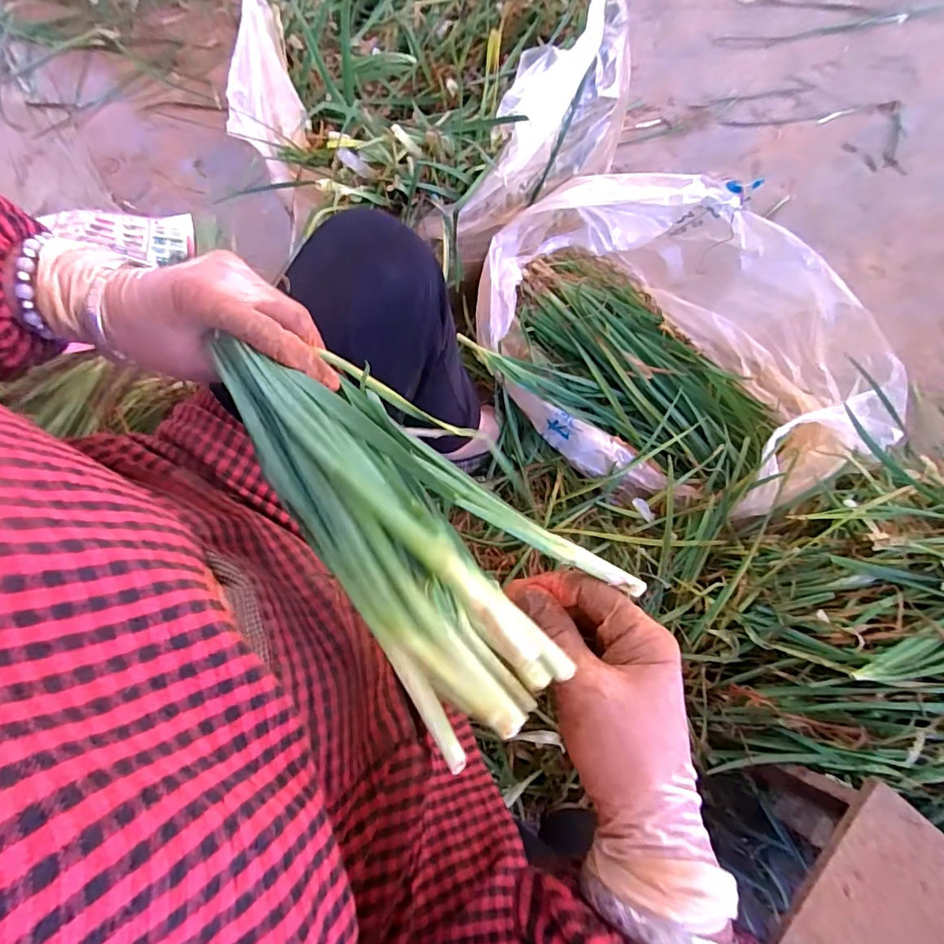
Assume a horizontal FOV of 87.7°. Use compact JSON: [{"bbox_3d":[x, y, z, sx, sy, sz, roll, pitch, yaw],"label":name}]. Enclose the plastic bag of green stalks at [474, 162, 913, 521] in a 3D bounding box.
[{"bbox_3d":[0.289,-0.175,0.704,0.424,0.216,0.520,-38,77,-10],"label":"plastic bag of green stalks"}]

